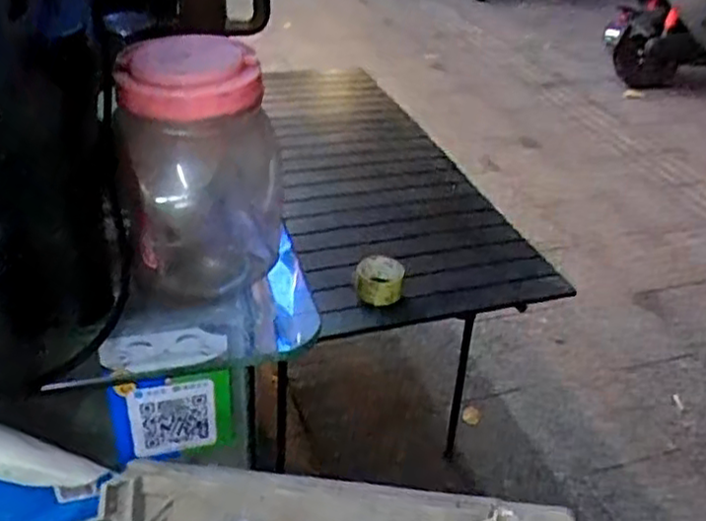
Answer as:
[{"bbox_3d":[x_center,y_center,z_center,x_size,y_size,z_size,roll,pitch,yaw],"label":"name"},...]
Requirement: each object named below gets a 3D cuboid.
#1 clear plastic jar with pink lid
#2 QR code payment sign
[{"bbox_3d":[-0.118,-0.073,0.547,0.107,0.175,0.094,-2,36,-8],"label":"clear plastic jar with pink lid"},{"bbox_3d":[-0.157,0.136,0.617,0.099,0.095,0.007,-6,33,-17],"label":"QR code payment sign"}]

